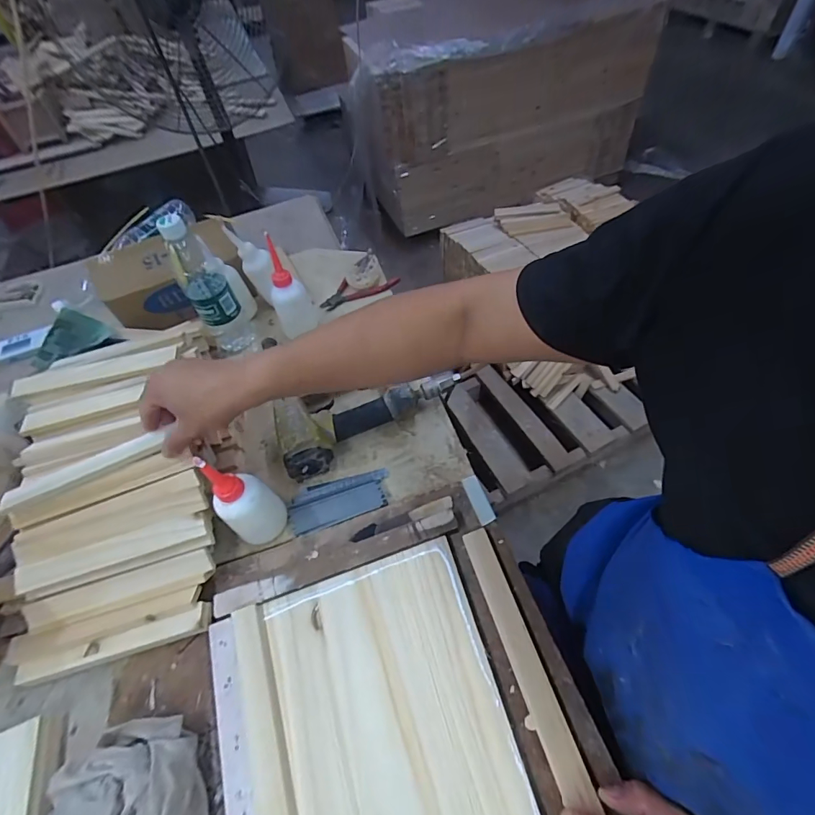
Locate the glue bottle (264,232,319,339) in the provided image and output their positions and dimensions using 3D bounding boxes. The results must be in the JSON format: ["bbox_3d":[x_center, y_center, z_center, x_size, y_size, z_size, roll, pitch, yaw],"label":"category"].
[{"bbox_3d":[-0.194,-0.188,0.689,0.061,0.162,0.052,-23,51,-6],"label":"glue bottle"}]

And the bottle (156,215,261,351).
[{"bbox_3d":[-0.309,-0.186,0.666,0.060,0.234,0.070,-26,52,-9],"label":"bottle"}]

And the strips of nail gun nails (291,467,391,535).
[{"bbox_3d":[-0.088,0.116,0.551,0.127,0.009,0.064,-14,52,-5],"label":"strips of nail gun nails"}]

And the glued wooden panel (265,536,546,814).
[{"bbox_3d":[0.008,0.339,0.359,0.197,0.008,0.419,-17,53,-7],"label":"glued wooden panel"}]

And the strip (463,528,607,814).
[{"bbox_3d":[0.141,0.313,0.361,0.029,0.014,0.447,-16,53,-6],"label":"strip"}]

